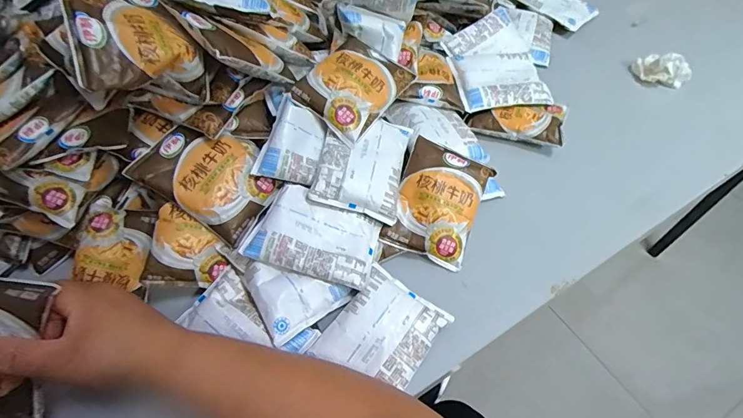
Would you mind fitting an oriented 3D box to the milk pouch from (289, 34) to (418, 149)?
[{"bbox_3d":[-0.020,-0.142,0.473,0.094,0.021,0.119,38,69,3],"label":"milk pouch"}]

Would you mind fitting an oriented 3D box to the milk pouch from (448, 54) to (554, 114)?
[{"bbox_3d":[0.176,-0.178,0.572,0.122,0.027,0.091,-10,56,-4],"label":"milk pouch"}]

